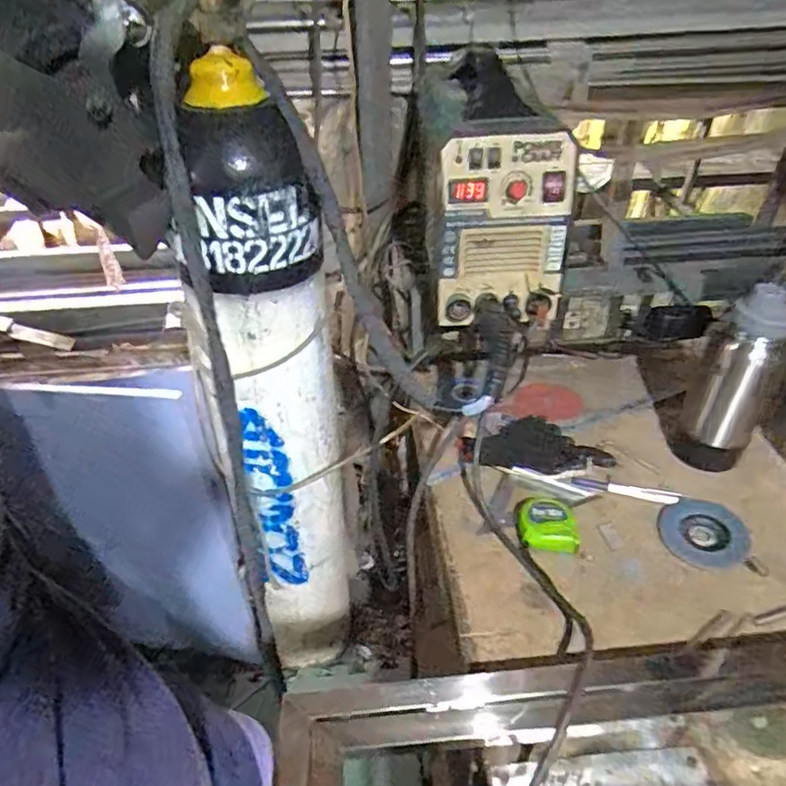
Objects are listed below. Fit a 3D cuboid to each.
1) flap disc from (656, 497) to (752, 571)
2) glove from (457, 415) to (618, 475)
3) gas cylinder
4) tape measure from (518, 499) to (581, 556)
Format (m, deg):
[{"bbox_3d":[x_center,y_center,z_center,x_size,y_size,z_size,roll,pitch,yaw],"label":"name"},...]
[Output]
[{"bbox_3d":[0.378,0.166,0.724,0.097,0.012,0.092,-1,39,0],"label":"flap disc"},{"bbox_3d":[0.202,0.075,0.838,0.202,0.027,0.109,10,40,13],"label":"glove"},{"bbox_3d":[-0.189,0.083,1.004,0.150,1.108,0.167,17,42,18],"label":"gas cylinder"},{"bbox_3d":[0.186,0.162,0.721,0.066,0.033,0.058,3,39,5],"label":"tape measure"}]

